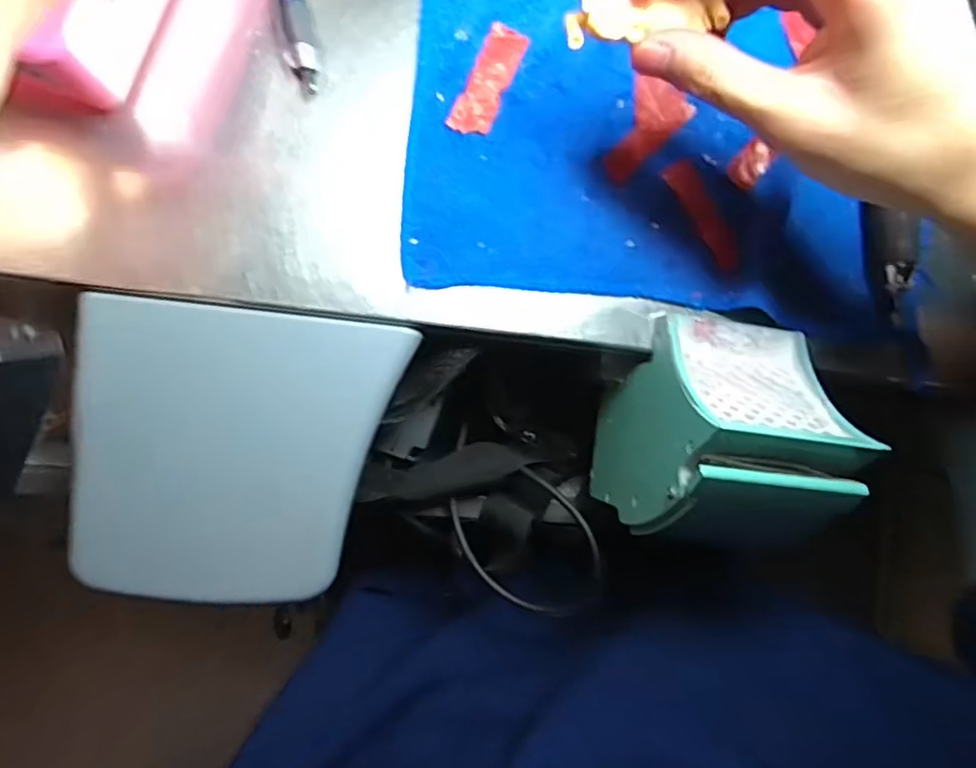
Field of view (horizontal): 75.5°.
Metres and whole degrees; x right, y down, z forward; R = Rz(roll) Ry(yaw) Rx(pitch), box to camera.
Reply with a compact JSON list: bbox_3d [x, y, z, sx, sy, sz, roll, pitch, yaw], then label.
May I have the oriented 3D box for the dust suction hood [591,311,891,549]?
[{"bbox_3d":[0.114,0.020,0.316,0.087,0.124,0.109,4,86,-9],"label":"dust suction hood"}]

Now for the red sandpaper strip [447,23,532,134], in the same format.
[{"bbox_3d":[0.001,-0.148,0.308,0.020,0.004,0.057,25,82,-7],"label":"red sandpaper strip"}]

